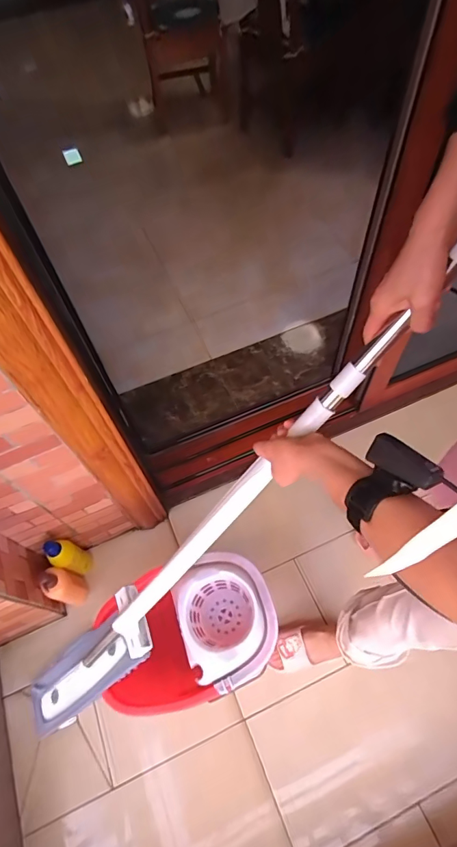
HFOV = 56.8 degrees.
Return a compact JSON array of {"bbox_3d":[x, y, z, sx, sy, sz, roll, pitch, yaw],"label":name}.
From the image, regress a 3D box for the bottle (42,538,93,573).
[{"bbox_3d":[-0.456,0.381,1.213,0.061,0.237,0.071,24,64,17],"label":"bottle"}]

